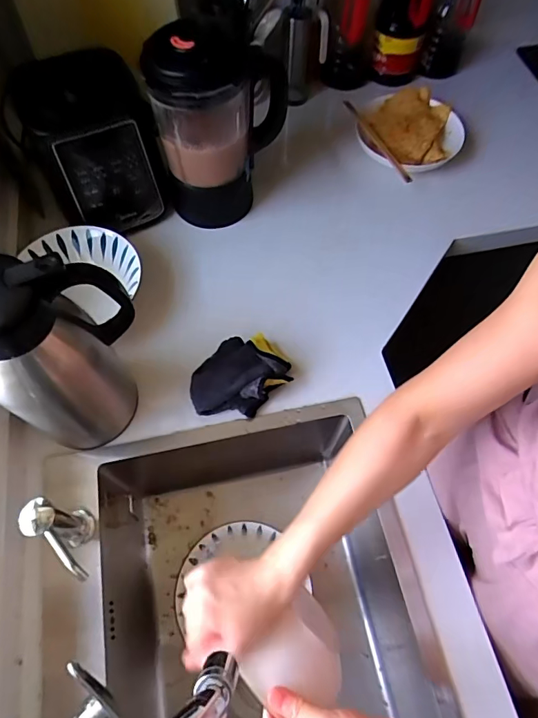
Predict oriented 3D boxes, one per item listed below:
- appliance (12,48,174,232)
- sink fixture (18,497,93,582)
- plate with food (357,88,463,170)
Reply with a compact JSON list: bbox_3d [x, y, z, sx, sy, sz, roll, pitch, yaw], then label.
[{"bbox_3d":[-0.268,-0.341,0.729,0.178,0.238,0.181,-17,64,-9],"label":"appliance"},{"bbox_3d":[-0.228,0.206,0.528,0.107,0.121,0.041,33,67,15],"label":"sink fixture"},{"bbox_3d":[0.267,-0.425,0.854,0.194,0.048,0.199,0,63,0],"label":"plate with food"}]

